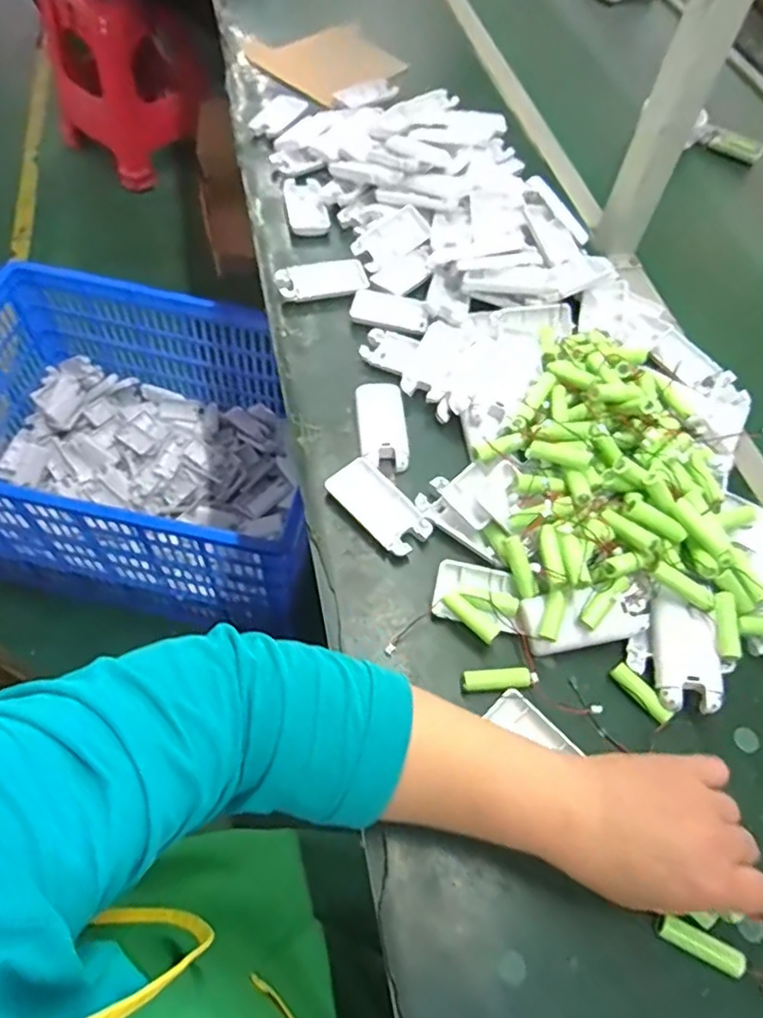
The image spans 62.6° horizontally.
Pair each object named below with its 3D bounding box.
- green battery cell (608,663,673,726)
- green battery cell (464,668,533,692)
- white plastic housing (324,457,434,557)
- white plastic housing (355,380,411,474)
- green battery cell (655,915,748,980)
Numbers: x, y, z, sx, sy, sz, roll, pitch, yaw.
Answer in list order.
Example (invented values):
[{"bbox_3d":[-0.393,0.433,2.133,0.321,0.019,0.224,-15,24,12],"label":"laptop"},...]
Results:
[{"bbox_3d":[0.193,0.137,0.466,0.014,0.017,0.049,-31,65,-21],"label":"green battery cell"},{"bbox_3d":[0.085,0.128,0.469,0.050,0.015,0.014,-2,58,-5],"label":"green battery cell"},{"bbox_3d":[-0.002,-0.002,0.535,0.044,0.010,0.095,-37,68,-23],"label":"white plastic housing"},{"bbox_3d":[0.000,-0.076,0.582,0.043,0.016,0.091,-3,59,-6],"label":"white plastic housing"},{"bbox_3d":[0.197,0.269,0.387,0.052,0.015,0.014,25,60,11],"label":"green battery cell"}]

